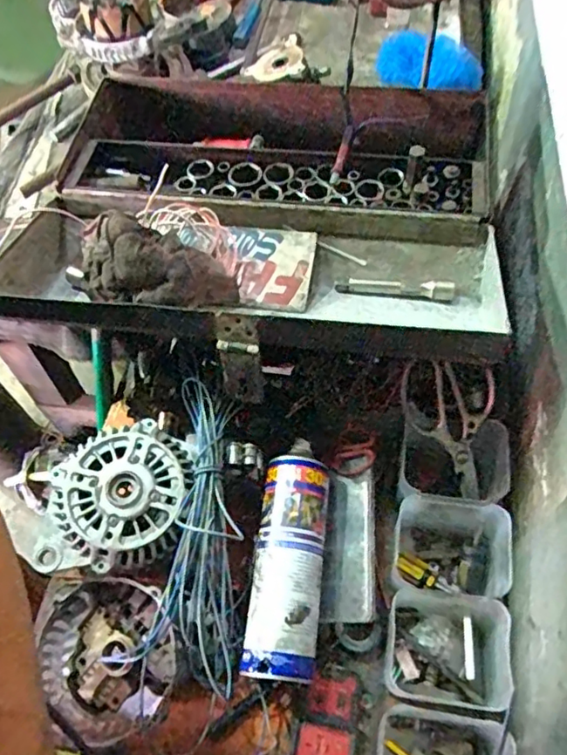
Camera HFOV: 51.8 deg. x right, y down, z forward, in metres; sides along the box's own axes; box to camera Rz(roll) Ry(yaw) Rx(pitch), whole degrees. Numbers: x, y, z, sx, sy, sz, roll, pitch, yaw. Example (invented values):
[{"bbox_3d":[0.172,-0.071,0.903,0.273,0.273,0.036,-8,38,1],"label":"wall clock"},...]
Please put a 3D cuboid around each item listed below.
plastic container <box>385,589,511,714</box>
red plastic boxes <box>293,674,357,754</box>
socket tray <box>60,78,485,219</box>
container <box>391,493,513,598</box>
[{"bbox_3d":[0.146,0.248,0.532,0.102,0.062,0.089,8,60,8],"label":"plastic container"},{"bbox_3d":[0.038,0.326,0.529,0.050,0.019,0.097,10,60,10],"label":"red plastic boxes"},{"bbox_3d":[-0.009,-0.269,0.686,0.472,0.044,0.233,8,60,8],"label":"socket tray"},{"bbox_3d":[0.162,0.175,0.585,0.107,0.089,0.086,4,59,6],"label":"container"}]

